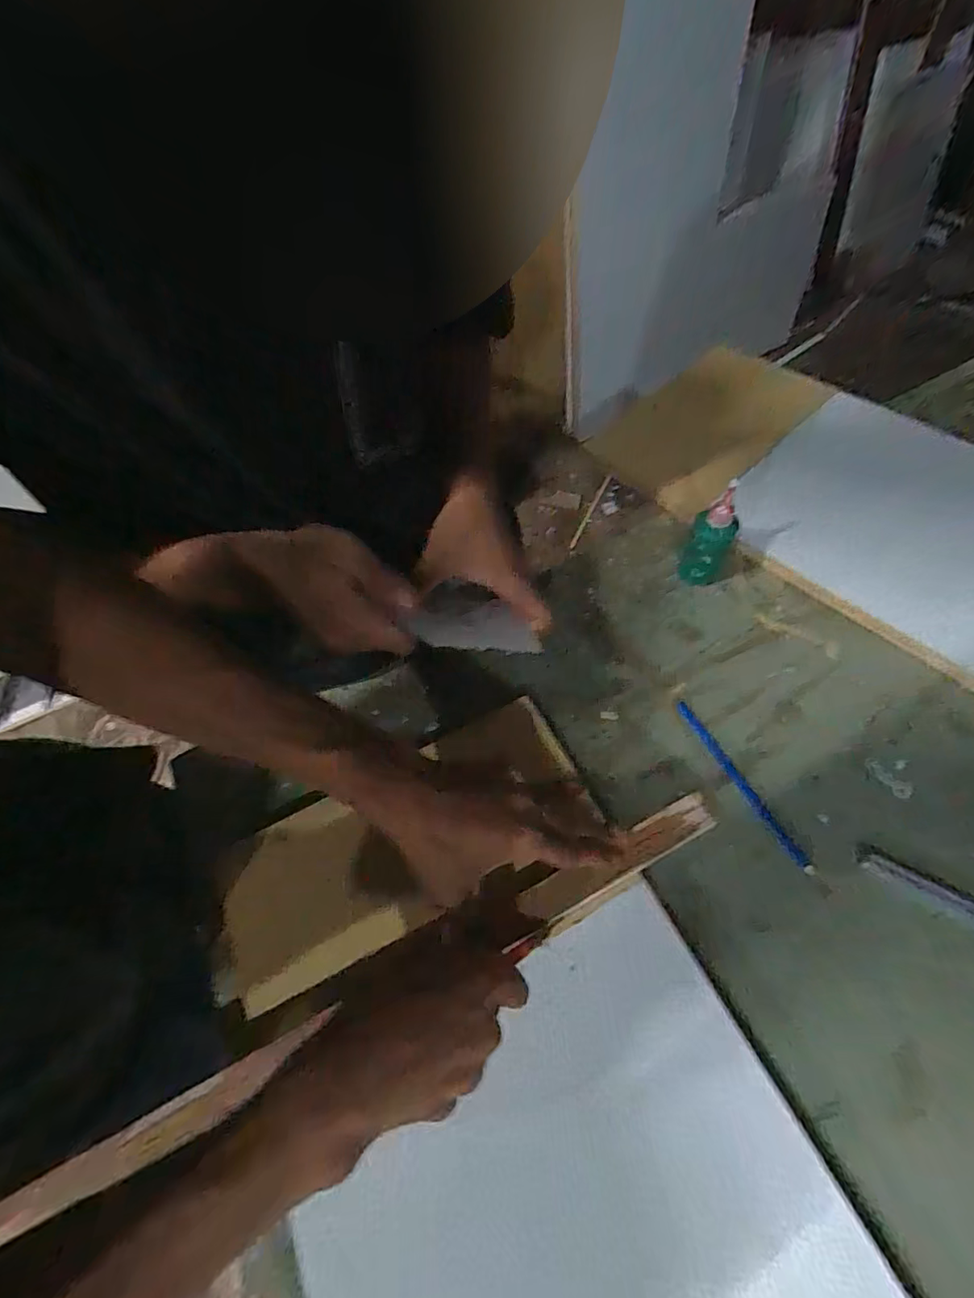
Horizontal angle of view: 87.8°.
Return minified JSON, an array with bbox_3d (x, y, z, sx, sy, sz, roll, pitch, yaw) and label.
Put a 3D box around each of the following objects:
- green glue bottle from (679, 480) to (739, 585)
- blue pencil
[{"bbox_3d":[0.222,-0.110,0.502,0.044,0.107,0.048,21,64,20],"label":"green glue bottle"},{"bbox_3d":[0.218,0.113,0.438,0.011,0.005,0.162,-25,61,-8],"label":"blue pencil"}]

